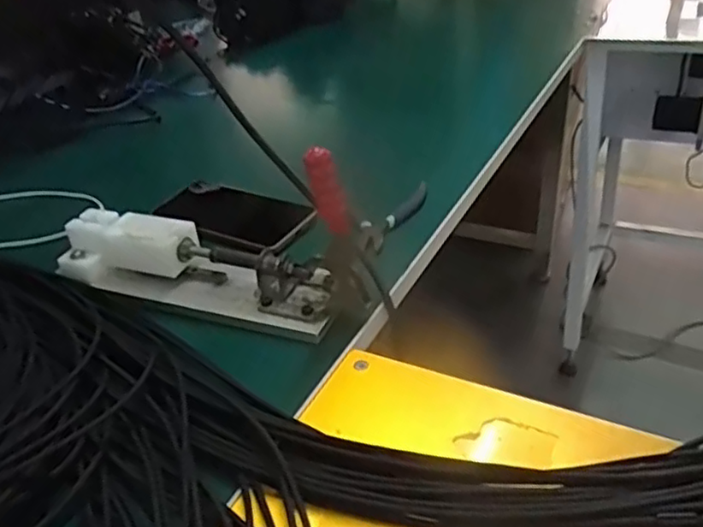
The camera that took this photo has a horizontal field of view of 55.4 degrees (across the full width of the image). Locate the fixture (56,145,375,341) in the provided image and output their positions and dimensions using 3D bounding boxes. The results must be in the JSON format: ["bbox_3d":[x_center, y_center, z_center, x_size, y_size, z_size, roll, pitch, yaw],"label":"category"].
[{"bbox_3d":[-0.113,-0.022,0.526,0.291,0.120,0.066,8,36,21],"label":"fixture"}]

